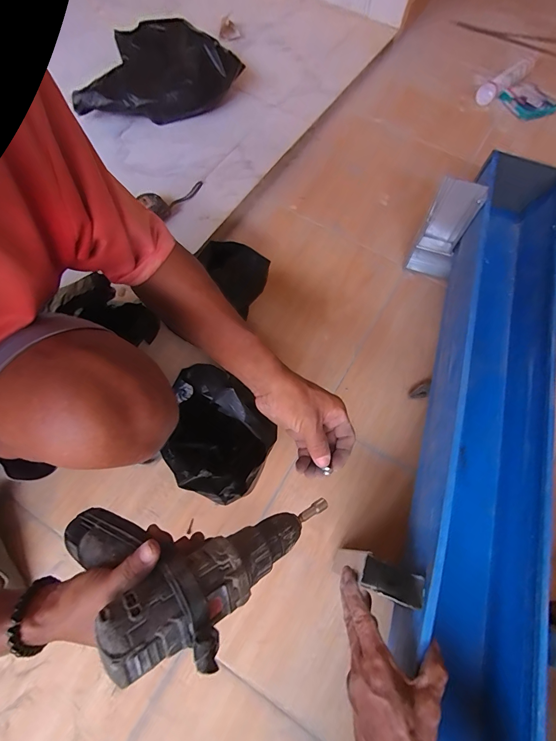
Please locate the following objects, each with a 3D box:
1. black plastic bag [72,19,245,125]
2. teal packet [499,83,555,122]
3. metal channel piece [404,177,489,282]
[{"bbox_3d":[-0.261,-0.729,0.843,0.327,0.098,0.248,-5,69,-4],"label":"black plastic bag"},{"bbox_3d":[0.711,-0.760,0.966,0.116,0.028,0.127,-23,71,-11],"label":"teal packet"},{"bbox_3d":[0.330,-0.272,0.674,0.091,0.175,0.061,25,77,11],"label":"metal channel piece"}]

